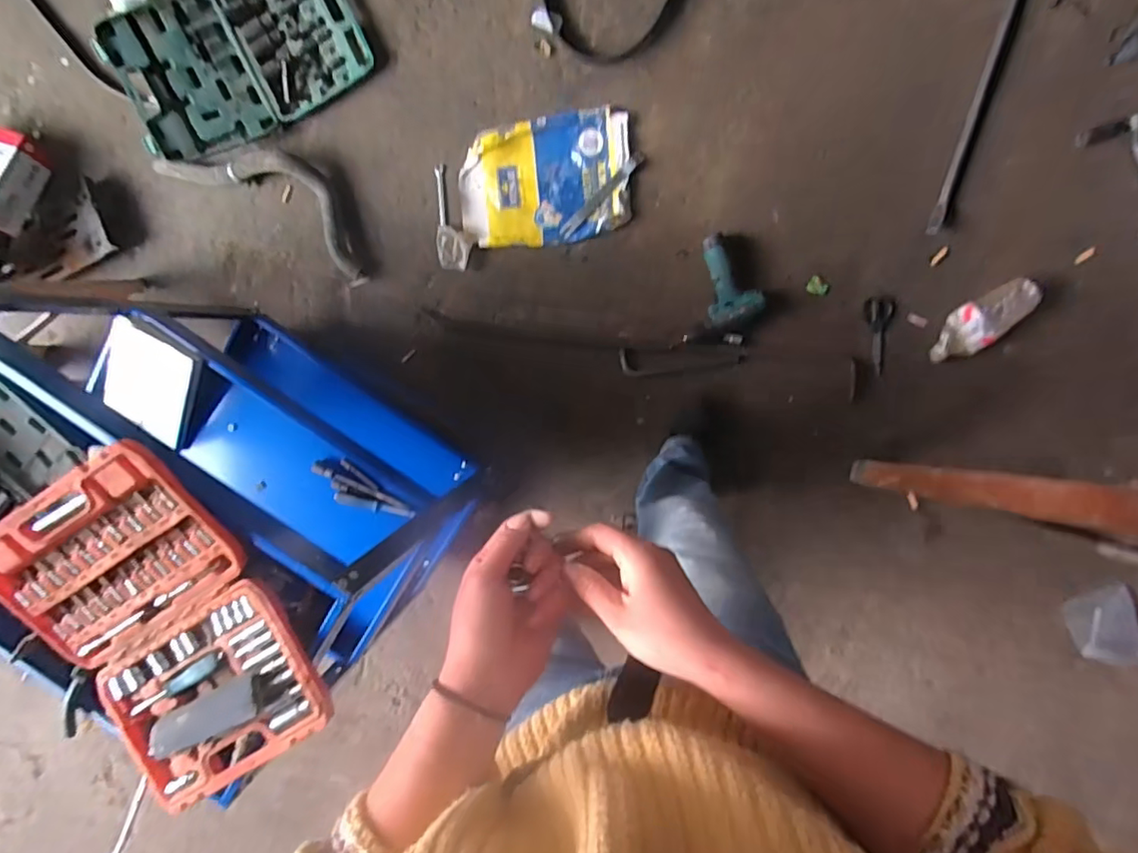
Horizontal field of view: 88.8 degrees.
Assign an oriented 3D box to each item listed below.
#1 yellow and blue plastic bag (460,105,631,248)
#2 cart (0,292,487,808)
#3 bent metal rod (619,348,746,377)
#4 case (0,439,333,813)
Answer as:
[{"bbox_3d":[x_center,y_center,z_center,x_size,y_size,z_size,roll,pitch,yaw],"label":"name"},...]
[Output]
[{"bbox_3d":[-0.050,-0.511,1.219,0.358,0.026,0.244,-8,99,6],"label":"yellow and blue plastic bag"},{"bbox_3d":[-0.577,0.115,1.032,0.694,0.753,0.400,34,101,-1],"label":"cart"},{"bbox_3d":[0.243,-0.135,1.254,0.264,0.014,0.058,1,100,5],"label":"bent metal rod"},{"bbox_3d":[-0.476,0.238,0.668,0.261,0.062,0.395,-30,96,9],"label":"case"}]

